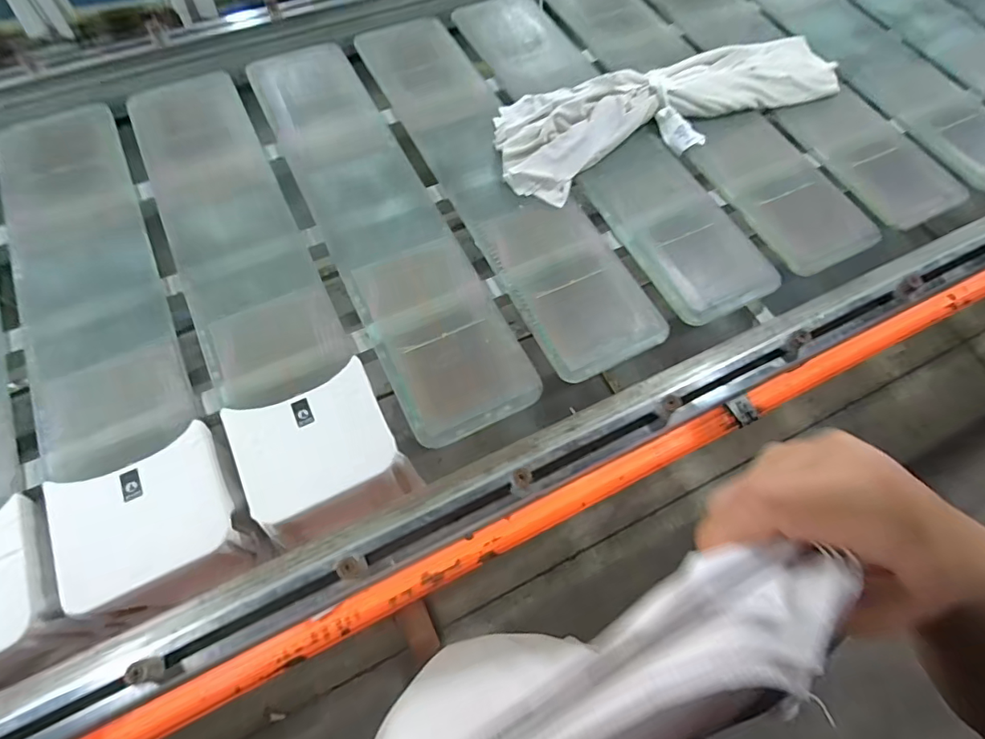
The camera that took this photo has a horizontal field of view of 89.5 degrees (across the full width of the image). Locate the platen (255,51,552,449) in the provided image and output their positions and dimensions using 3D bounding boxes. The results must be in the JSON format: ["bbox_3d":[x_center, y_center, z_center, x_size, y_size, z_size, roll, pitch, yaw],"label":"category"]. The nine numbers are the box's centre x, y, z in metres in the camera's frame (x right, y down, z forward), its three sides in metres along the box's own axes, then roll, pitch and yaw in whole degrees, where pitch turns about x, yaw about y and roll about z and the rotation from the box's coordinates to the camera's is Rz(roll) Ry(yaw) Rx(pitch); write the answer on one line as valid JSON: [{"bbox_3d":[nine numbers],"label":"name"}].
[{"bbox_3d":[-0.207,-0.283,0.869,0.198,0.029,0.872,-24,66,-12],"label":"platen"}]

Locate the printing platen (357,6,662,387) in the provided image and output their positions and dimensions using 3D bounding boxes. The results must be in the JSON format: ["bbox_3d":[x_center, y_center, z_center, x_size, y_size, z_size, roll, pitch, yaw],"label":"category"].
[{"bbox_3d":[0.001,-0.382,0.918,0.213,0.027,0.886,-25,66,-12],"label":"printing platen"}]

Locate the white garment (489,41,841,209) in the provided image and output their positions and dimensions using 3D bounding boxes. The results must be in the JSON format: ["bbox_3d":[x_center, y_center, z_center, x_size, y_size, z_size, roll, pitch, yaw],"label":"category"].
[{"bbox_3d":[0.351,-0.538,0.981,0.772,0.101,0.246,-25,66,-12],"label":"white garment"}]

